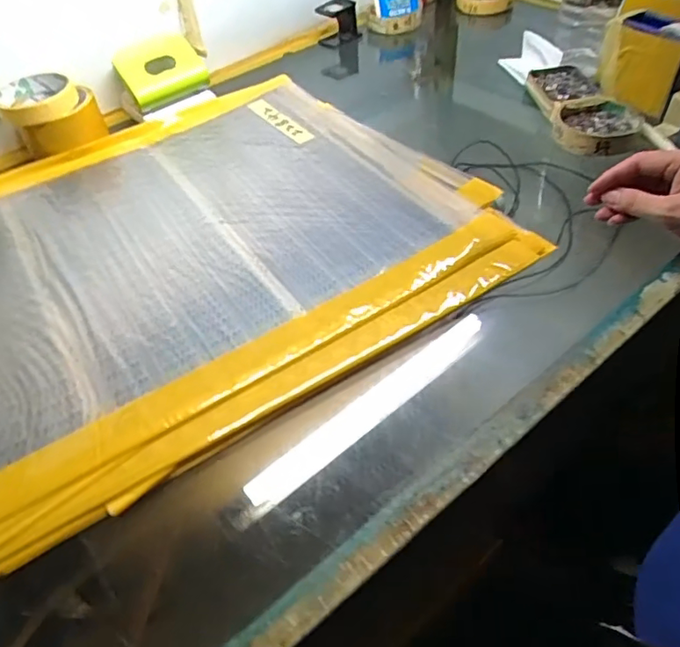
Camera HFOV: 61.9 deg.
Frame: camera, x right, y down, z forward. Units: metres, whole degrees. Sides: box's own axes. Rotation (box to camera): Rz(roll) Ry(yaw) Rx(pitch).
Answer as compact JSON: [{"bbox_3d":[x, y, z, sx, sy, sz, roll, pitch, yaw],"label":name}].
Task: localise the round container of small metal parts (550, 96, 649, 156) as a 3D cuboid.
[{"bbox_3d":[0.268,-0.207,0.590,0.089,0.025,0.088,10,48,14],"label":"round container of small metal parts"}]

